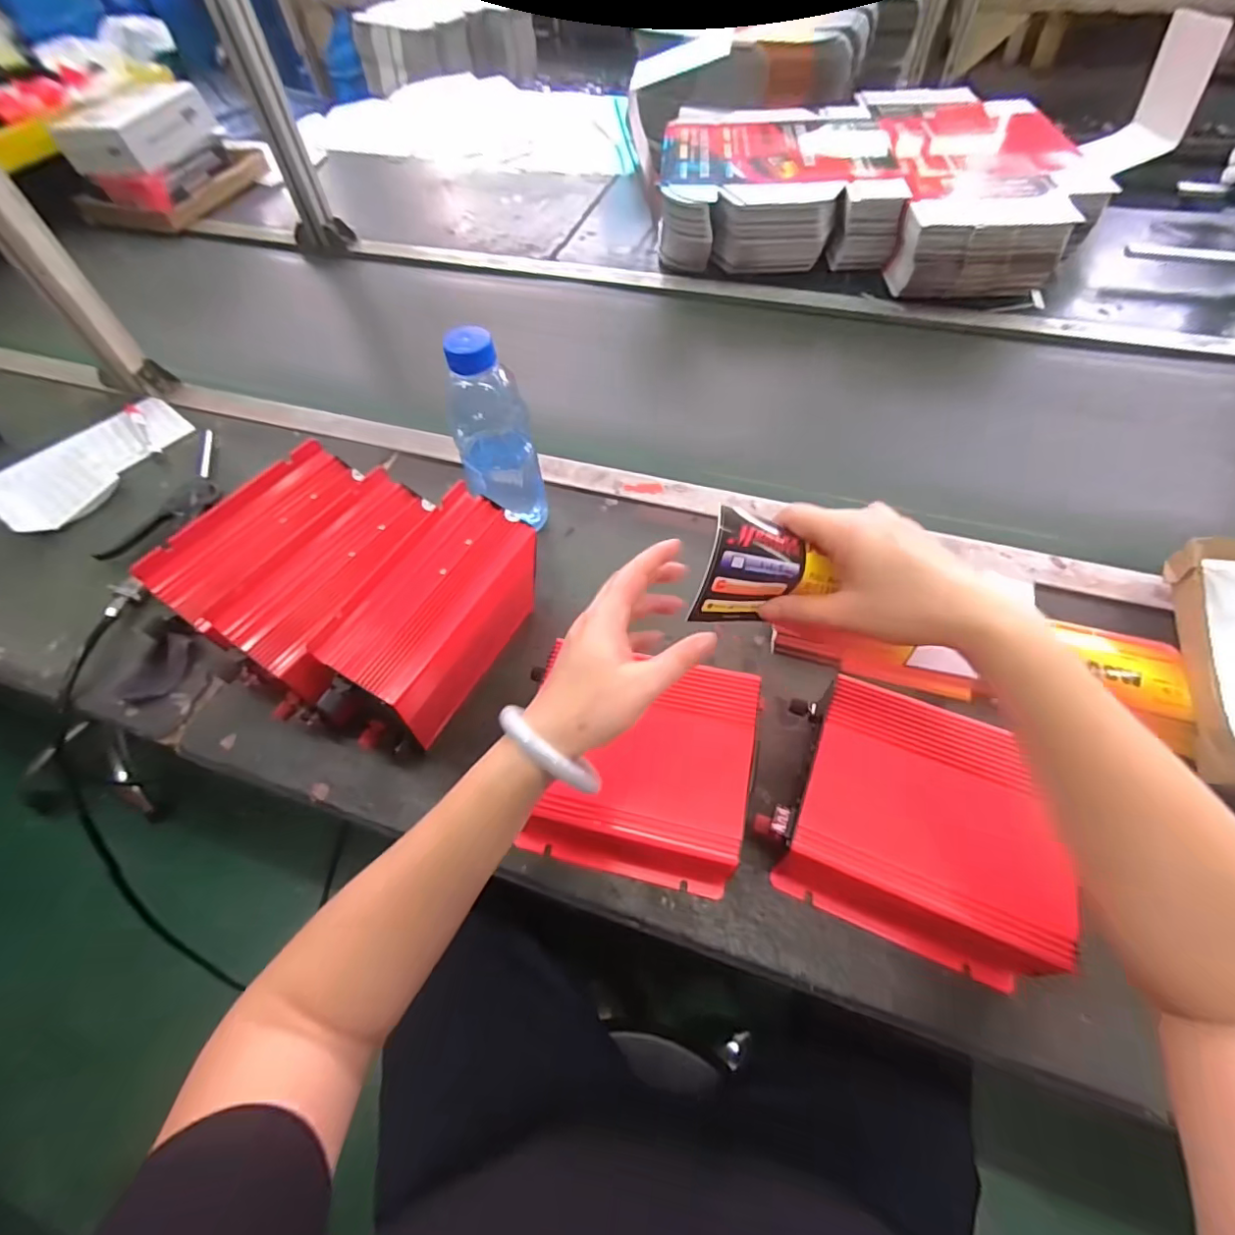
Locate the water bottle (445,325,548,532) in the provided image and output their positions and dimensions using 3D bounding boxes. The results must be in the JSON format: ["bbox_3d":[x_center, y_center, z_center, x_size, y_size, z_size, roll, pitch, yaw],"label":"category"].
[{"bbox_3d":[-0.116,-0.166,0.534,0.070,0.212,0.064,-15,58,-6],"label":"water bottle"}]

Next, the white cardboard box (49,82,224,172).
[{"bbox_3d":[-0.887,-0.911,1.035,0.134,0.079,0.256,7,58,7],"label":"white cardboard box"}]

